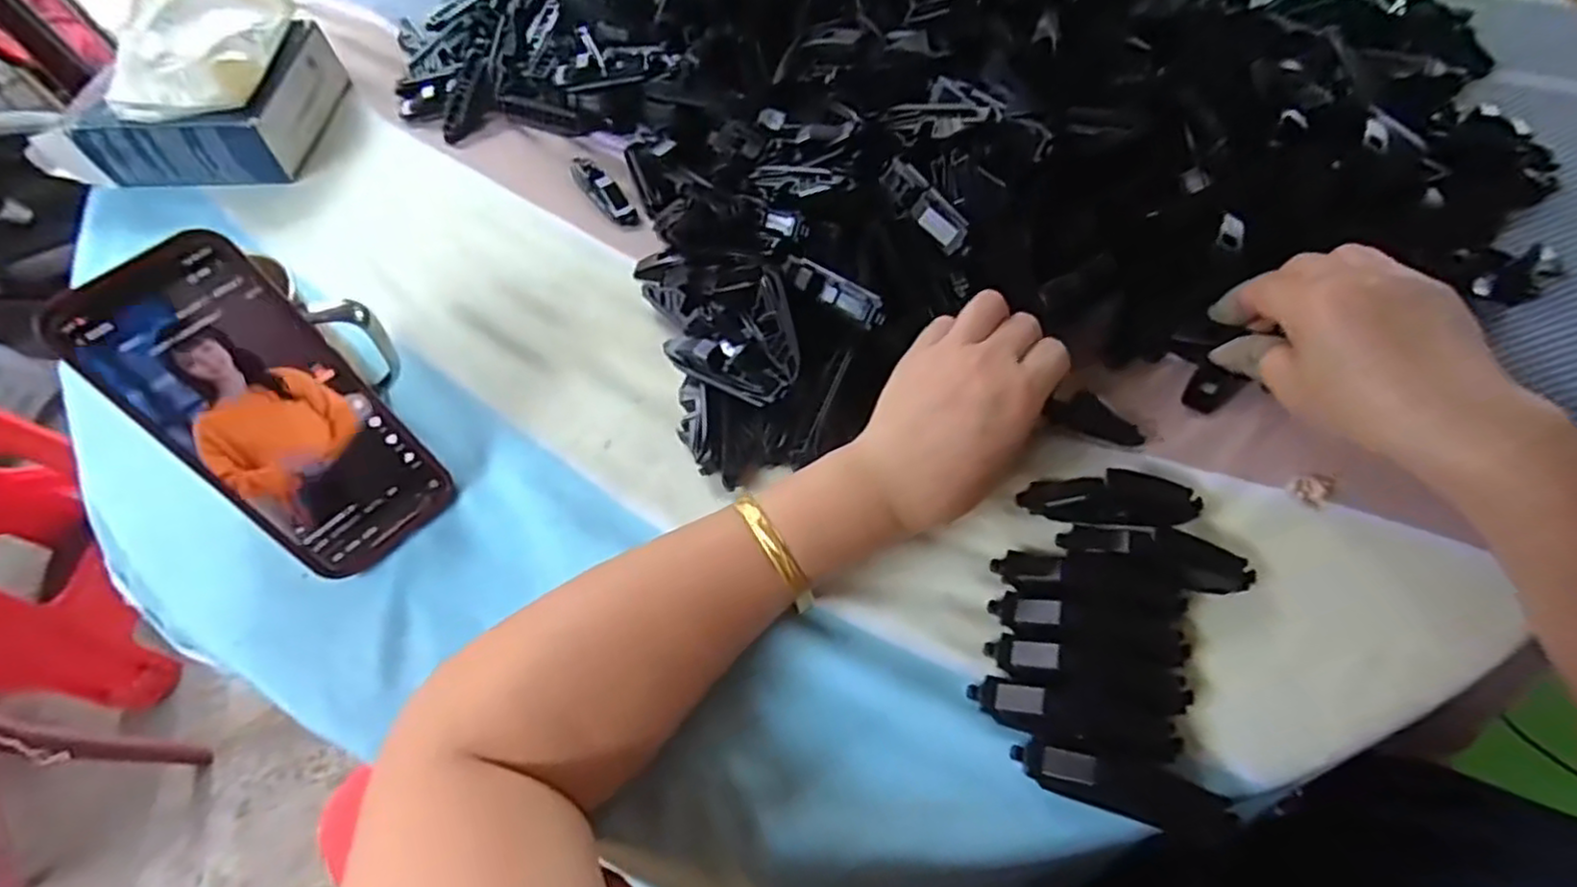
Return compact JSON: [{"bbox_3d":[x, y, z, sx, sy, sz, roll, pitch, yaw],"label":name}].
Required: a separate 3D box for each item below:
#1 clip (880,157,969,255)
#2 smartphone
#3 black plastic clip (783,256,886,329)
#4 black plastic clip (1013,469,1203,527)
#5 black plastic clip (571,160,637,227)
[{"bbox_3d":[0.071,-0.127,0.370,0.022,0.013,0.079,-26,60,-11],"label":"clip"},{"bbox_3d":[-0.236,-0.012,0.321,0.075,0.159,0.006,-42,30,-20],"label":"smartphone"},{"bbox_3d":[0.021,-0.084,0.370,0.022,0.013,0.078,-35,50,-16],"label":"black plastic clip"},{"bbox_3d":[0.154,0.027,0.330,0.080,0.017,0.022,2,59,5],"label":"black plastic clip"},{"bbox_3d":[-0.131,-0.178,0.486,0.018,0.016,0.070,-37,63,-17],"label":"black plastic clip"}]

